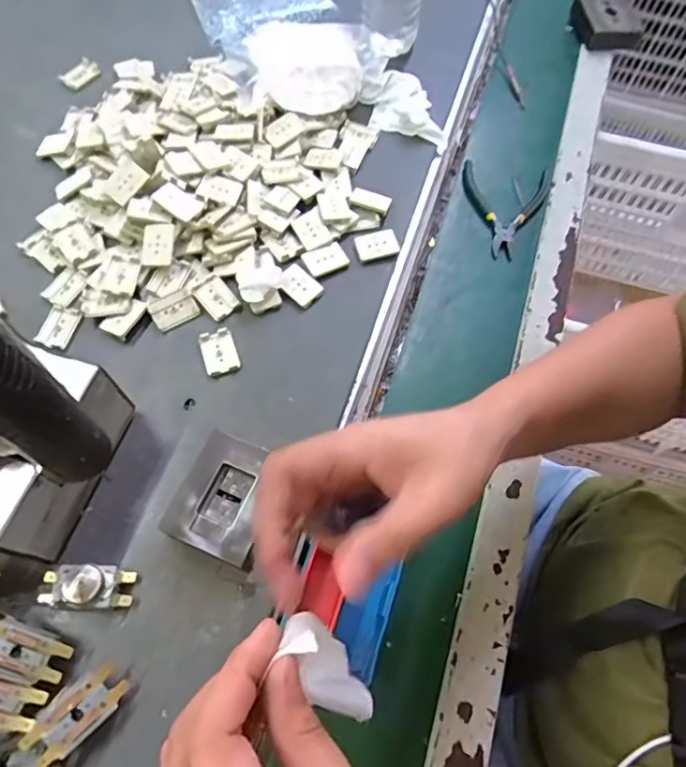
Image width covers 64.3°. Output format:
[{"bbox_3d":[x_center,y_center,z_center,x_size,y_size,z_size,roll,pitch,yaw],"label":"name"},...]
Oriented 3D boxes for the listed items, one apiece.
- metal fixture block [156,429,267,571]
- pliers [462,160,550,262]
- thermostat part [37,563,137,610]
[{"bbox_3d":[-0.084,0.084,0.399,0.062,0.027,0.080,23,65,8],"label":"metal fixture block"},{"bbox_3d":[0.171,-0.184,0.578,0.094,0.007,0.122,9,64,1],"label":"pliers"},{"bbox_3d":[-0.174,0.138,0.370,0.059,0.026,0.028,3,64,-1],"label":"thermostat part"}]

